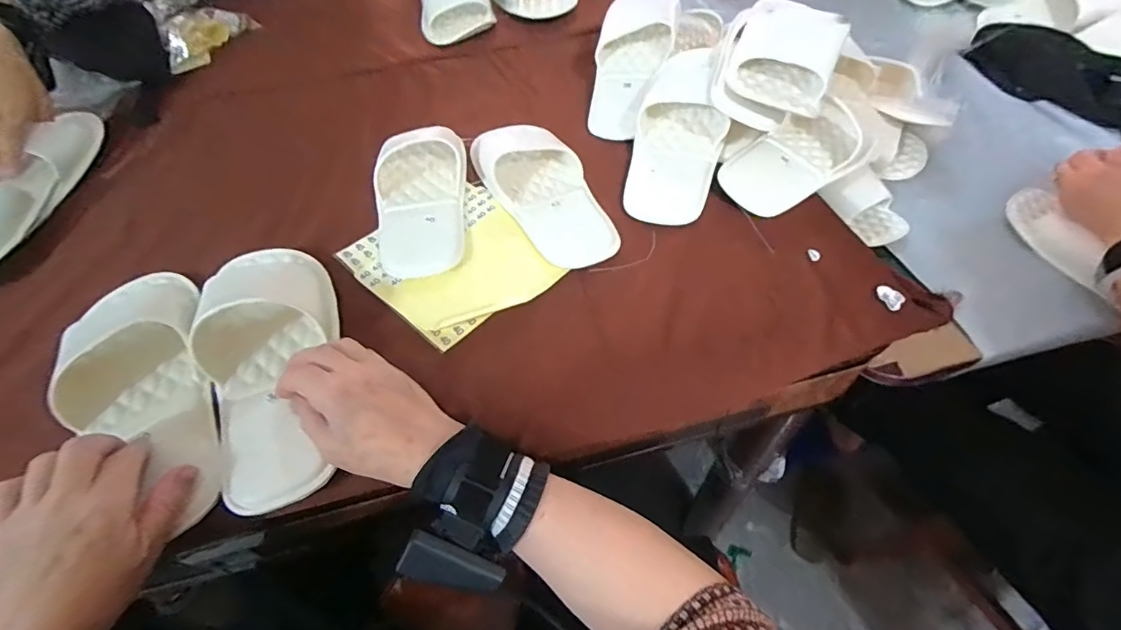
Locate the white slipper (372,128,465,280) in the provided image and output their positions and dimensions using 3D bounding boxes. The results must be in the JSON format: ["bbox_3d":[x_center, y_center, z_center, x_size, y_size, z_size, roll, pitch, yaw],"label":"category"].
[{"bbox_3d":[-0.145,-0.122,0.510,0.096,0.038,0.195,-5,54,-1],"label":"white slipper"}]

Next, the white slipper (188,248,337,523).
[{"bbox_3d":[-0.236,0.025,0.397,0.105,0.050,0.251,-17,57,-11],"label":"white slipper"}]

